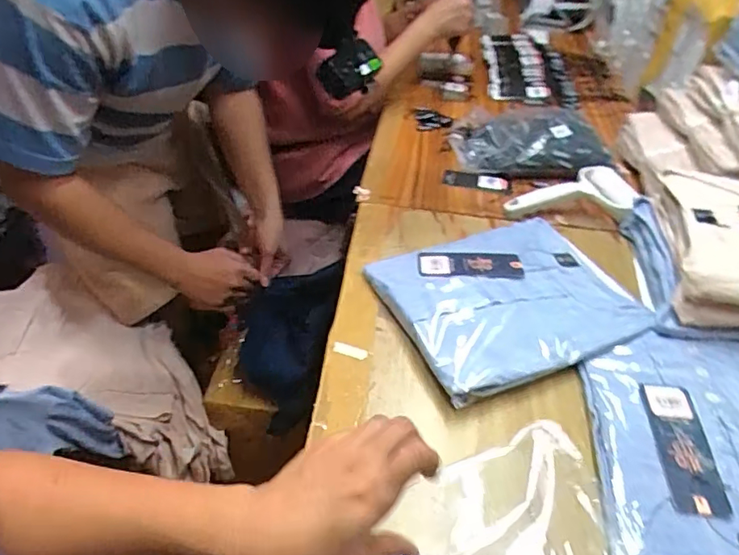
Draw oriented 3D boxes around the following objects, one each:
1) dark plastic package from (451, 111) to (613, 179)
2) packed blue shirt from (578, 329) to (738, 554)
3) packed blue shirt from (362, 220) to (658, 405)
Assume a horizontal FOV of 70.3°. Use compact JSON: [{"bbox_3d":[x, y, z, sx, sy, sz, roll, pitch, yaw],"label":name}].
[{"bbox_3d":[0.259,-0.221,0.867,0.241,0.061,0.166,-1,42,-5],"label":"dark plastic package"},{"bbox_3d":[0.308,0.154,0.457,0.212,0.025,0.248,8,42,5],"label":"packed blue shirt"},{"bbox_3d":[0.153,0.022,0.590,0.253,0.028,0.205,-15,45,-19],"label":"packed blue shirt"}]

